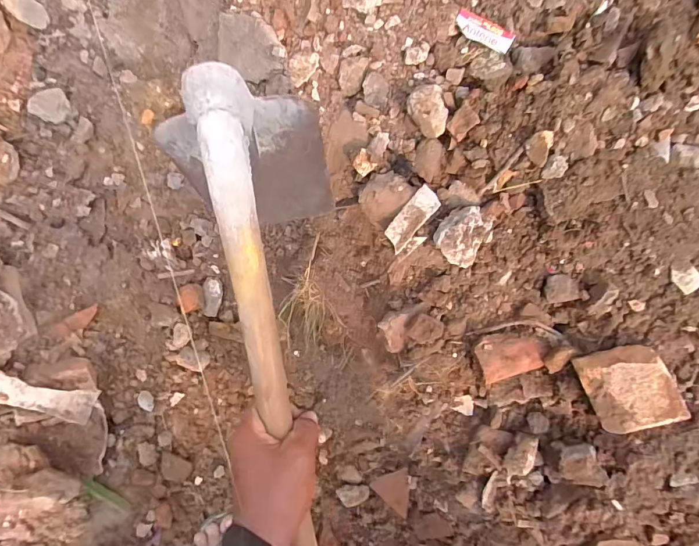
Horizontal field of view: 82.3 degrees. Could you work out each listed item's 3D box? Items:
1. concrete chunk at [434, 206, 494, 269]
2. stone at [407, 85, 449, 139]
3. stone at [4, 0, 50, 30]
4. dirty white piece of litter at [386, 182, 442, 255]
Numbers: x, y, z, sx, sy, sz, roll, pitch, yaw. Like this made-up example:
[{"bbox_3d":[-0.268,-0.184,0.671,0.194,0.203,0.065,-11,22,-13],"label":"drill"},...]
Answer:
[{"bbox_3d":[0.175,-0.058,0.616,0.073,0.047,0.084,38,84,-2],"label":"concrete chunk"},{"bbox_3d":[0.119,-0.240,0.605,0.055,0.039,0.074,-22,88,-6],"label":"stone"},{"bbox_3d":[-0.614,-0.497,0.755,0.083,0.025,0.052,32,70,-30],"label":"stone"},{"bbox_3d":[0.095,-0.082,0.616,0.041,0.011,0.107,35,109,-2],"label":"dirty white piece of litter"}]

